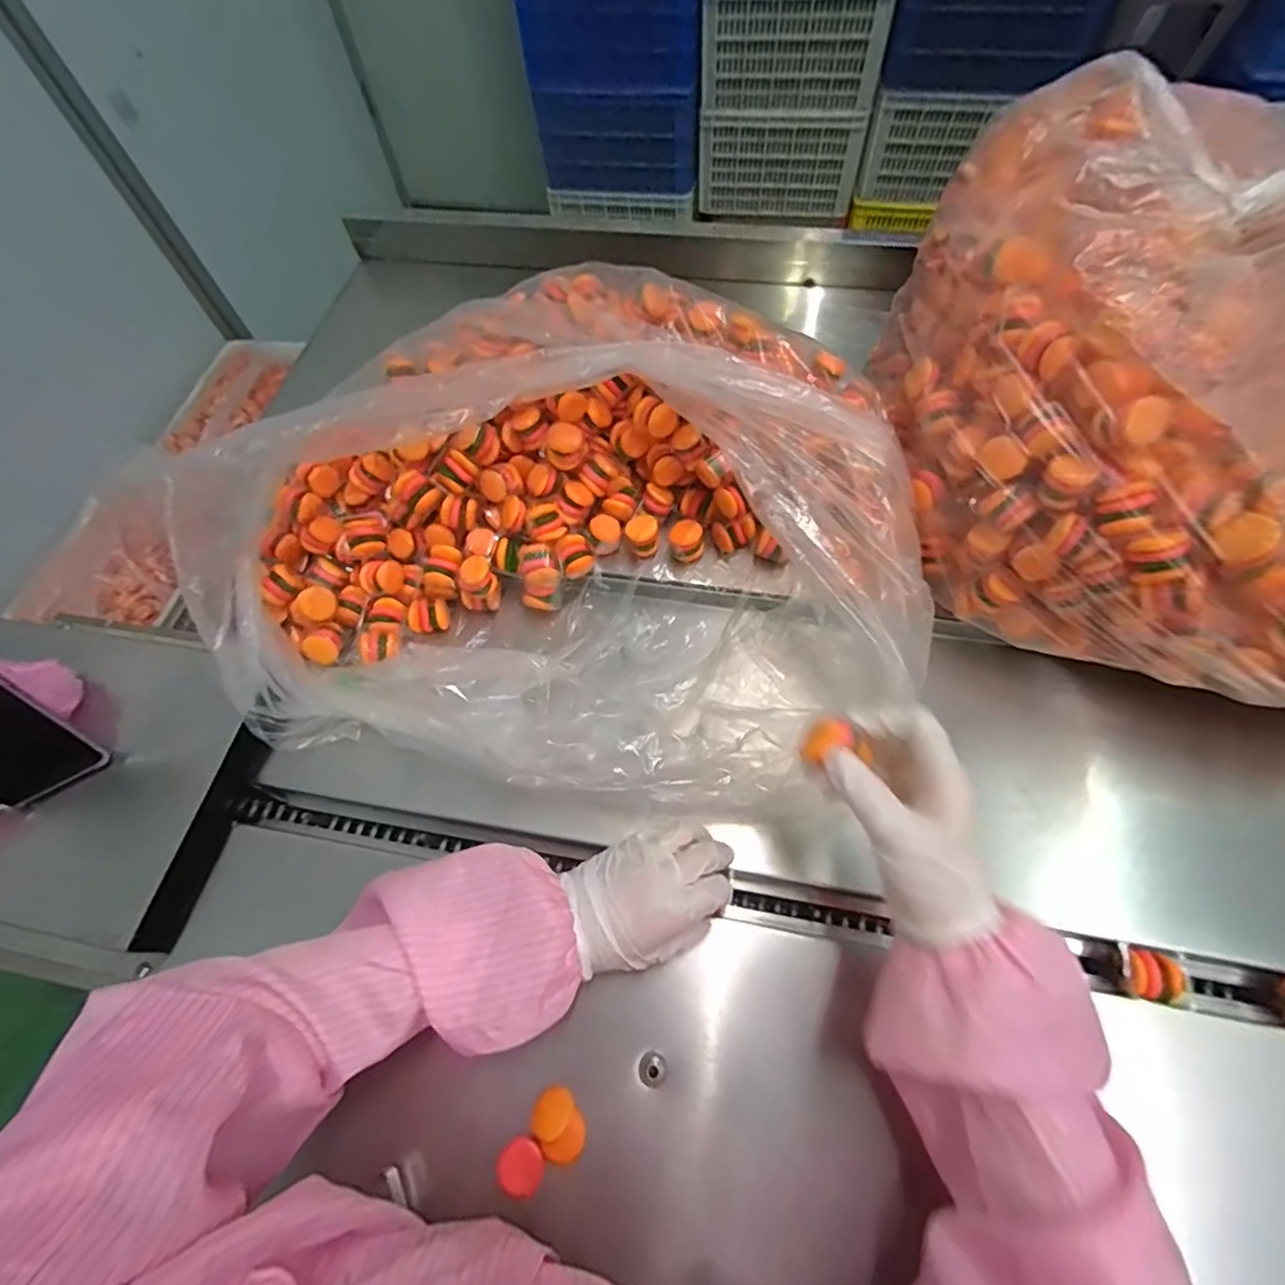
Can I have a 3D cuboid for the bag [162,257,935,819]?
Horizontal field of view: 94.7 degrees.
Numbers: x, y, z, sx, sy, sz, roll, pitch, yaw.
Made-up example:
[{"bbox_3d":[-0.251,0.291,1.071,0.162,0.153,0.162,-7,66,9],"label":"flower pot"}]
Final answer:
[{"bbox_3d":[-0.054,-0.099,0.501,0.561,0.178,0.417,10,62,9],"label":"bag"}]

